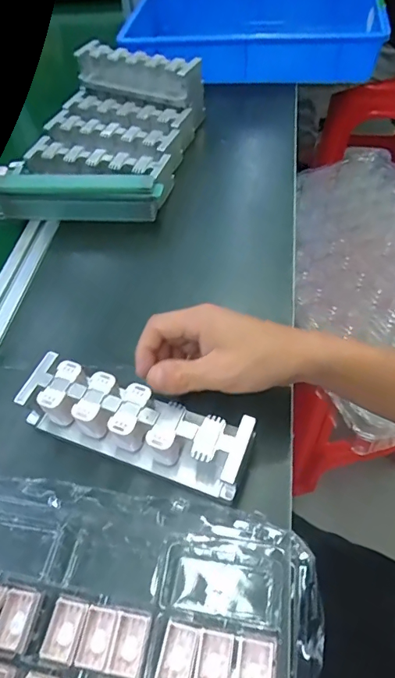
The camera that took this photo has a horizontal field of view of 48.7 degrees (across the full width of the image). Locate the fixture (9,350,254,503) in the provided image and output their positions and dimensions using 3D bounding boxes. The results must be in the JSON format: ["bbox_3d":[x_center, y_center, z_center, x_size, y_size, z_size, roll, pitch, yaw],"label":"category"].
[{"bbox_3d":[-0.051,0.070,0.354,0.188,0.042,0.053,16,57,15],"label":"fixture"}]

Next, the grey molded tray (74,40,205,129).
[{"bbox_3d":[-0.090,-0.396,0.647,0.197,0.051,0.057,19,58,18],"label":"grey molded tray"}]

